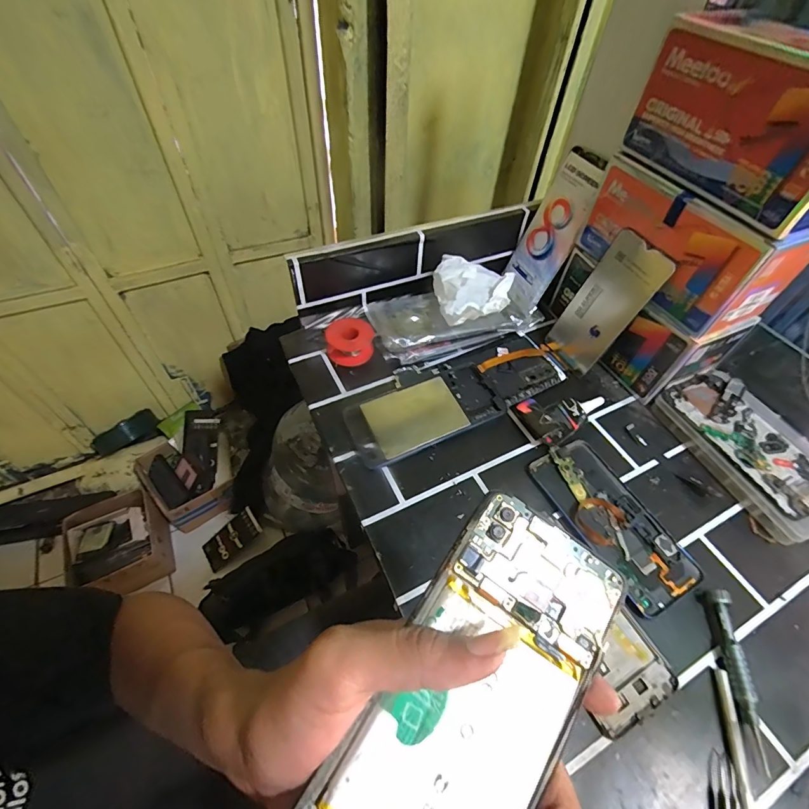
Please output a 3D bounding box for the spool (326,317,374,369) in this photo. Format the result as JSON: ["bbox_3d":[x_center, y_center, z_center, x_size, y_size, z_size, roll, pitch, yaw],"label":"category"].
[{"bbox_3d":[-0.064,-0.074,0.476,0.053,0.032,0.046,3,54,0],"label":"spool"}]

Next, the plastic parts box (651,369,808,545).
[{"bbox_3d":[0.349,0.043,0.414,0.100,0.033,0.173,-15,56,-13],"label":"plastic parts box"}]

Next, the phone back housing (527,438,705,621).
[{"bbox_3d":[0.189,0.103,0.376,0.074,0.009,0.153,-23,58,-18],"label":"phone back housing"}]

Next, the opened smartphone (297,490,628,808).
[{"bbox_3d":[0.027,0.111,0.156,0.067,0.014,0.147,30,69,19],"label":"opened smartphone"}]

